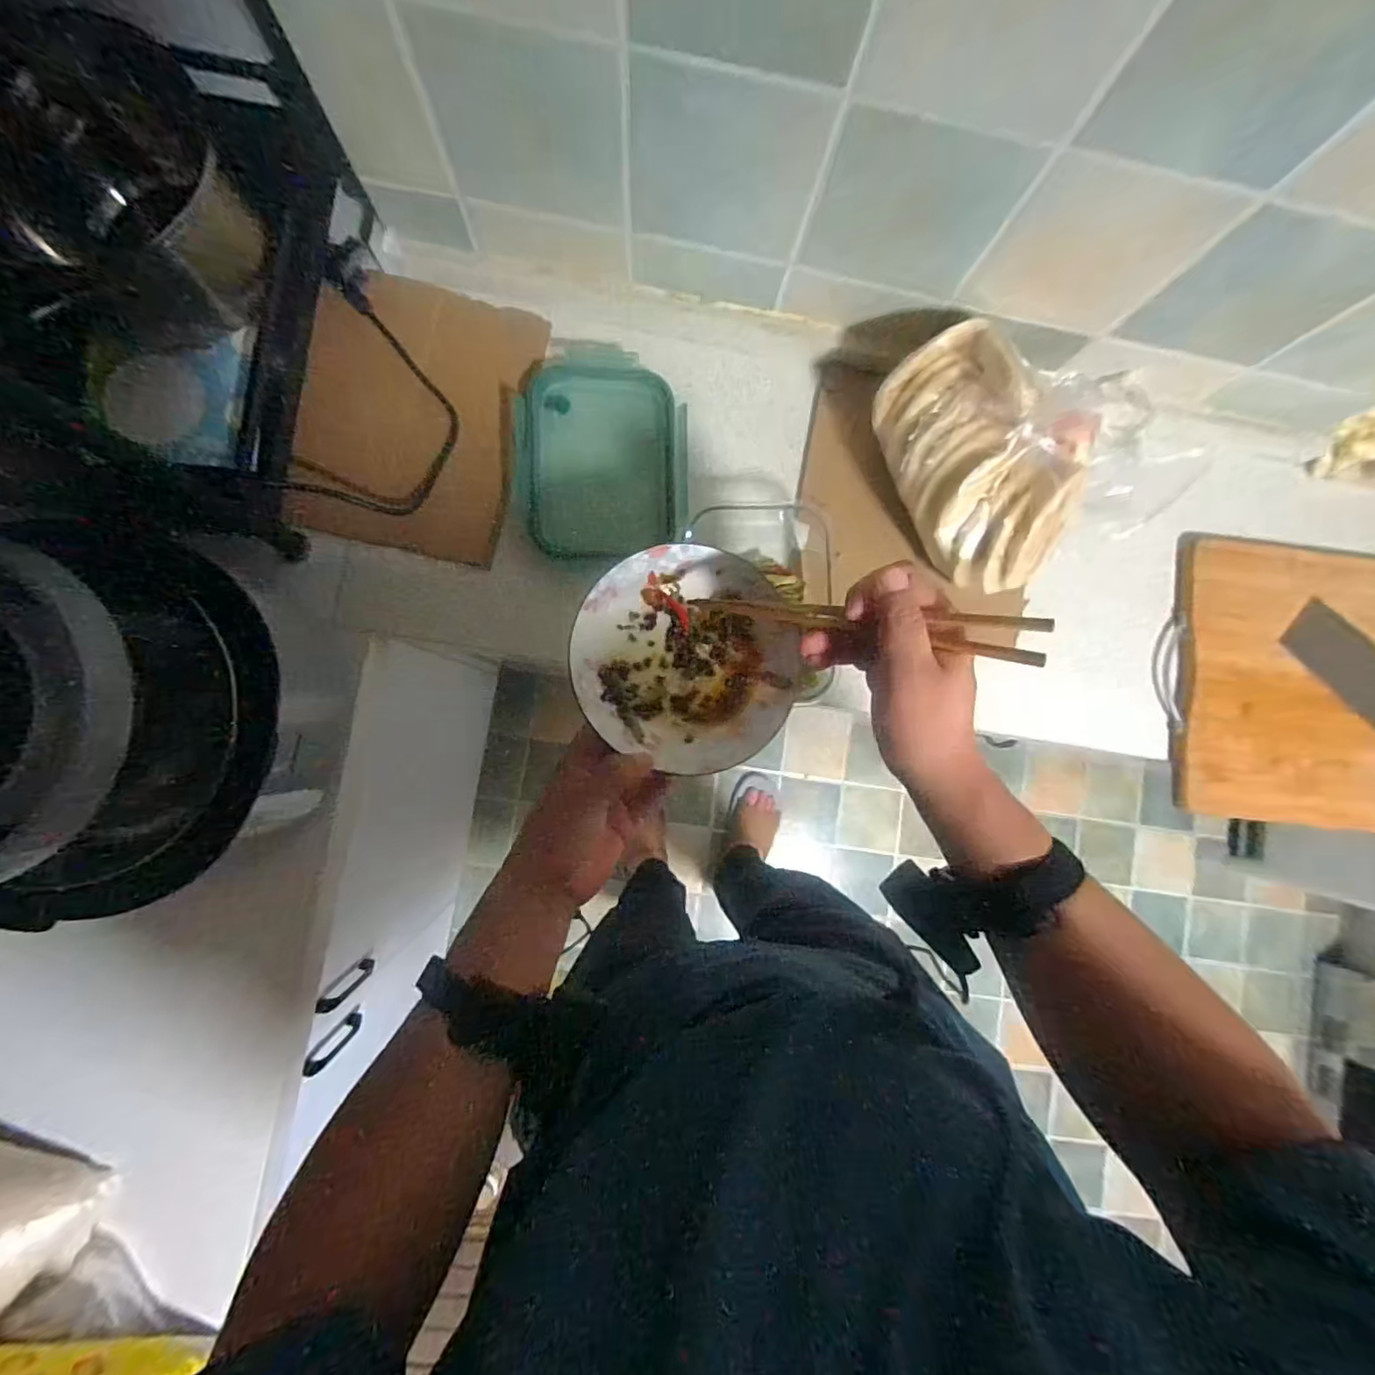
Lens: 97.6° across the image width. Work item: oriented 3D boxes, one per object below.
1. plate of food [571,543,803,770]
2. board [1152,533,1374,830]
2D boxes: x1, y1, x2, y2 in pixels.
[{"bbox_3d":[0.003,-0.026,0.475,0.172,0.037,0.169,0,84,-4],"label":"plate of food"},{"bbox_3d":[0.719,0.001,0.659,0.411,0.029,0.297,7,89,-1],"label":"board"}]

